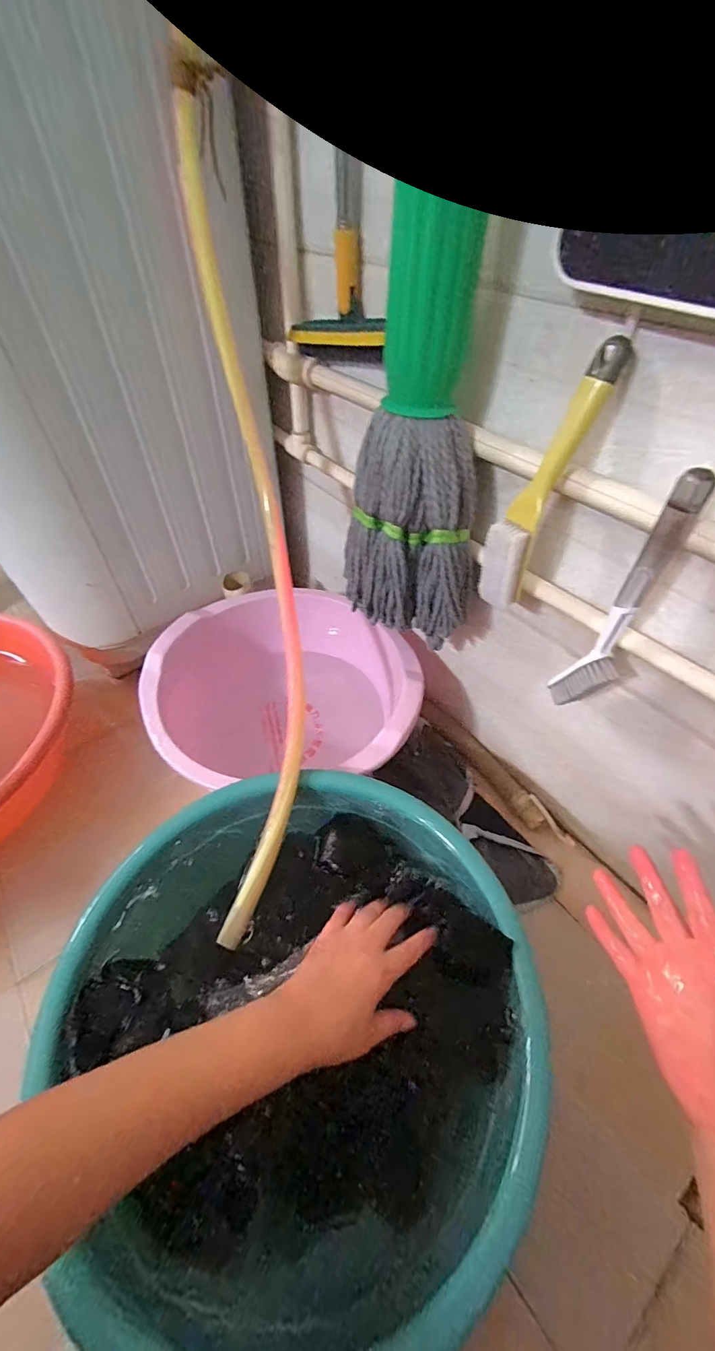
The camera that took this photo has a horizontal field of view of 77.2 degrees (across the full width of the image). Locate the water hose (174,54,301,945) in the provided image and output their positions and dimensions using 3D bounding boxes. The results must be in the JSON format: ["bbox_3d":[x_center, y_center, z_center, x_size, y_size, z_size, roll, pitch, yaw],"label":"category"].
[{"bbox_3d":[-0.130,-0.158,0.497,0.095,0.215,0.829,-6,89,-5],"label":"water hose"}]

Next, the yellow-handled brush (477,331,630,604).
[{"bbox_3d":[0.170,-0.164,0.407,0.043,0.228,0.061,35,34,19],"label":"yellow-handled brush"}]

